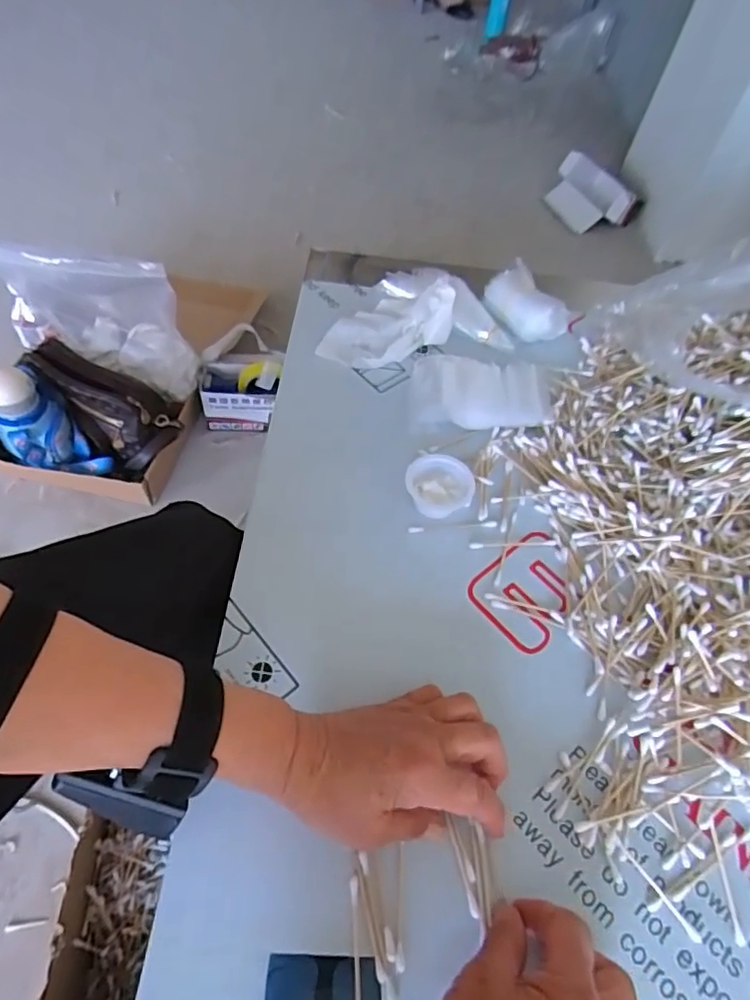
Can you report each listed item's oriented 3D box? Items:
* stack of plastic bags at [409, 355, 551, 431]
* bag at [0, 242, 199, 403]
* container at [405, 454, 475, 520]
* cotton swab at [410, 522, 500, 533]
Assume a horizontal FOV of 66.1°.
[{"bbox_3d":[0.098,-0.099,0.535,0.125,0.020,0.076,6,57,0],"label":"stack of plastic bags"},{"bbox_3d":[-0.459,-0.310,0.935,0.308,0.260,0.099,14,55,3],"label":"bag"},{"bbox_3d":[0.052,-0.010,0.473,0.054,0.025,0.048,9,57,2],"label":"container"},{"bbox_3d":[0.064,0.021,0.468,0.073,0.004,0.006,-4,57,-6],"label":"cotton swab"}]

